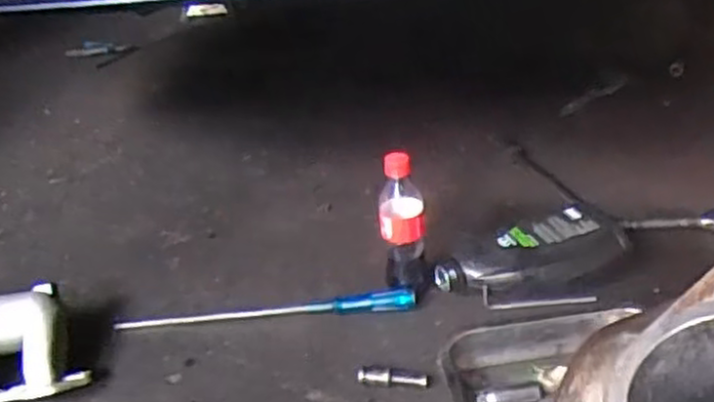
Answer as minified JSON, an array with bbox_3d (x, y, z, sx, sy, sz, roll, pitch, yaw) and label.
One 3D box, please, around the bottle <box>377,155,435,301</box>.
[{"bbox_3d":[0.060,0.029,0.933,0.057,0.199,0.076,-5,31,5],"label":"bottle"}]

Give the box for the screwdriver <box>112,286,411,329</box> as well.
[{"bbox_3d":[-0.122,0.137,0.951,0.394,0.033,0.024,-3,31,8],"label":"screwdriver"}]

